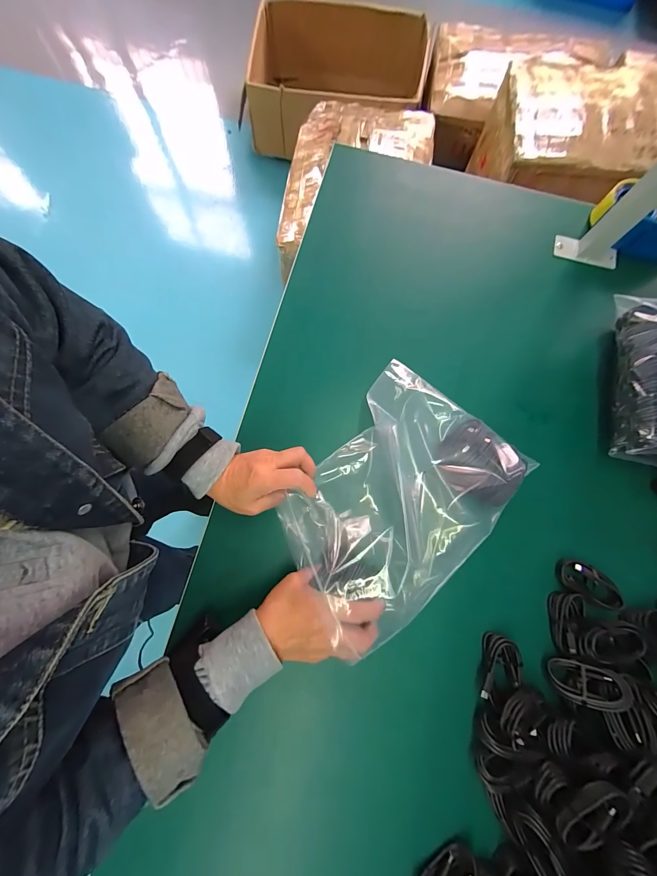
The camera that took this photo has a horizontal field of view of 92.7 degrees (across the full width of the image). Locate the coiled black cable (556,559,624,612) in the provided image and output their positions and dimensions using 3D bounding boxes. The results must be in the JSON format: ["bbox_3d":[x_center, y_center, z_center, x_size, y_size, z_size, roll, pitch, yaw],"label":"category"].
[{"bbox_3d":[0.327,0.184,0.391,0.074,0.015,0.039,35,89,16],"label":"coiled black cable"}]

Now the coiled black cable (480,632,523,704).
[{"bbox_3d":[0.204,0.271,0.369,0.043,0.020,0.066,18,78,2],"label":"coiled black cable"}]

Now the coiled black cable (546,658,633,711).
[{"bbox_3d":[0.293,0.279,0.354,0.073,0.009,0.041,-1,49,25],"label":"coiled black cable"}]

